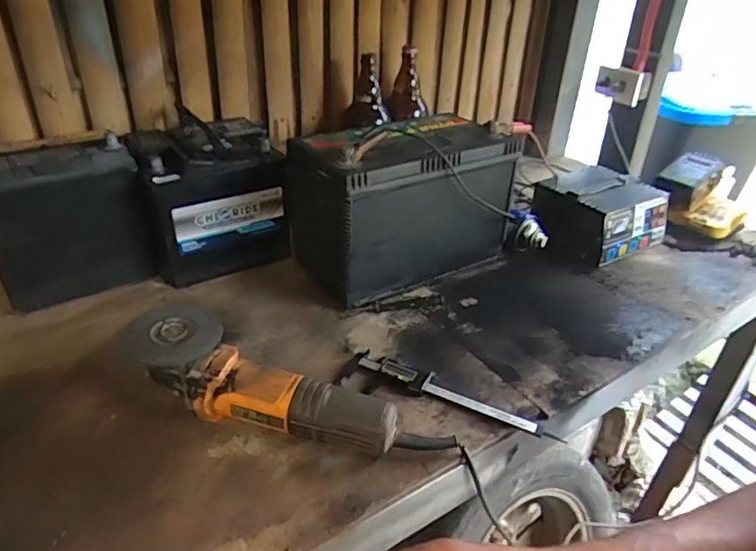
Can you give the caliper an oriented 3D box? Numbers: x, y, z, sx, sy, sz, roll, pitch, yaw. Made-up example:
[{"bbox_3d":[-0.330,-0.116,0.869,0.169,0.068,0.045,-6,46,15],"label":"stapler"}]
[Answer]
[{"bbox_3d":[0.077,0.131,0.630,0.259,0.015,0.057,14,33,19],"label":"caliper"}]

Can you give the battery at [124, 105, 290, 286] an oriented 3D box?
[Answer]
[{"bbox_3d":[-0.260,-0.123,0.843,0.200,0.188,0.172,-17,37,-28],"label":"battery"}]

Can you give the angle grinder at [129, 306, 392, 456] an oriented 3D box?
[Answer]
[{"bbox_3d":[-0.121,0.115,0.568,0.294,0.072,0.092,21,34,6],"label":"angle grinder"}]

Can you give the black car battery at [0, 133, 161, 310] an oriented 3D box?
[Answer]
[{"bbox_3d":[-0.422,-0.078,0.756,0.190,0.198,0.118,-15,35,-25],"label":"black car battery"}]

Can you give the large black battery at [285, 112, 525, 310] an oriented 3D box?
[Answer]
[{"bbox_3d":[0.042,-0.114,0.822,0.308,0.213,0.174,-15,35,-26],"label":"large black battery"}]

